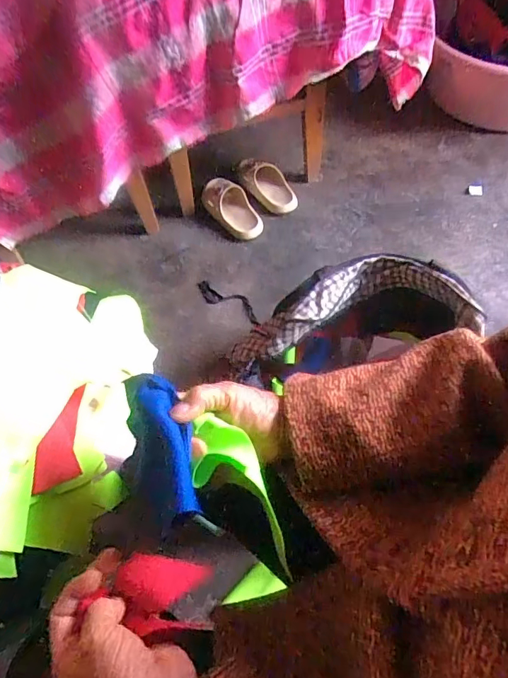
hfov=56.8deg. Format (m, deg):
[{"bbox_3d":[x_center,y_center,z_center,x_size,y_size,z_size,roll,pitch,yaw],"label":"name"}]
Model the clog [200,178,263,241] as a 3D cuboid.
[{"bbox_3d":[-0.050,-0.338,1.206,0.199,0.062,0.097,39,68,24],"label":"clog"}]

